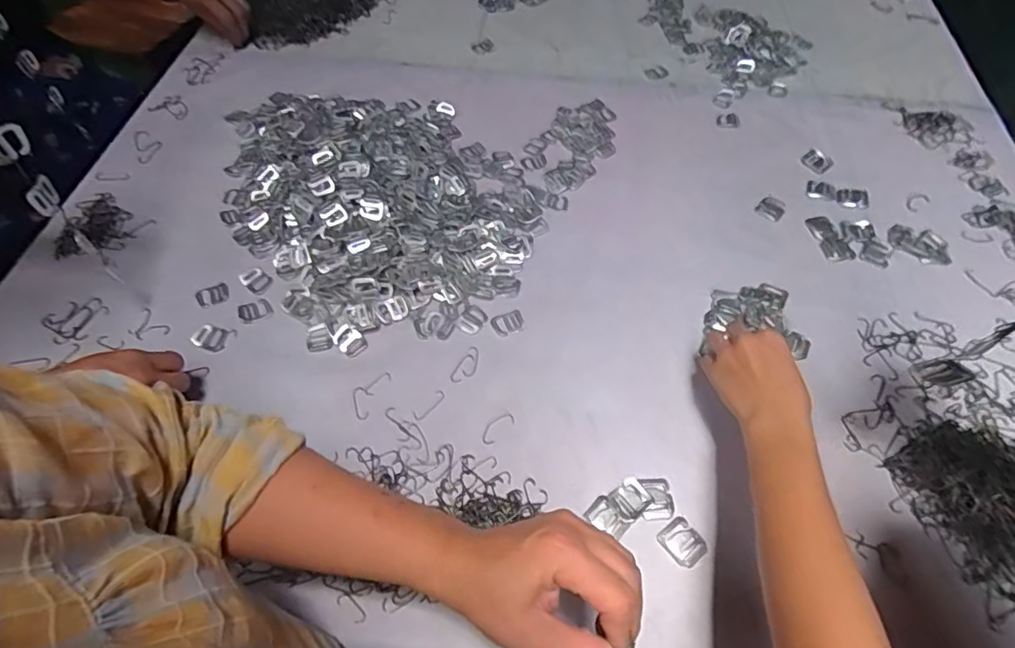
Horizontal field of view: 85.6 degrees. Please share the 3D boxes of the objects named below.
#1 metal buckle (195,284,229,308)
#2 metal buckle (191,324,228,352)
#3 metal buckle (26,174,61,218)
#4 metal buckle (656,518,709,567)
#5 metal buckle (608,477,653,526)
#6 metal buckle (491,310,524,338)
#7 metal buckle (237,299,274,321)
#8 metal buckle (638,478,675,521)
[{"bbox_3d":[-0.320,-0.031,0.595,0.033,0.004,0.025,-23,61,-14],"label":"metal buckle"},{"bbox_3d":[-0.308,0.014,0.569,0.033,0.005,0.025,12,59,7],"label":"metal buckle"},{"bbox_3d":[-0.392,-0.108,0.466,0.010,0.032,0.029,12,54,-1],"label":"metal buckle"},{"bbox_3d":[0.149,0.186,0.464,0.031,0.004,0.037,-32,64,-18],"label":"metal buckle"},{"bbox_3d":[0.107,0.154,0.480,0.035,0.004,0.030,-33,64,-19],"label":"metal buckle"},{"bbox_3d":[0.000,-0.001,0.584,0.034,0.004,0.027,-16,60,-10],"label":"metal buckle"},{"bbox_3d":[-0.270,-0.015,0.586,0.034,0.004,0.023,-20,61,-12],"label":"metal buckle"},{"bbox_3d":[0.131,0.153,0.482,0.028,0.004,0.035,-4,59,-3],"label":"metal buckle"}]

